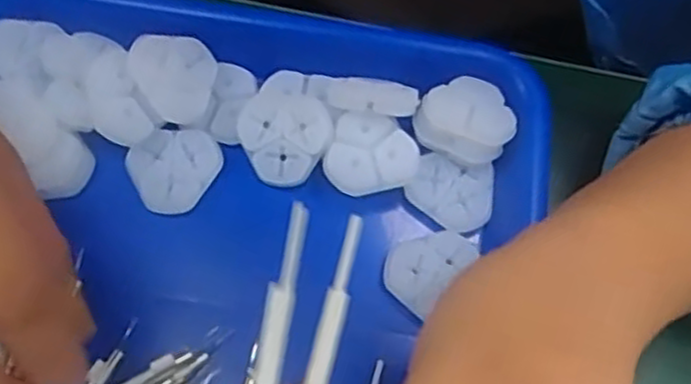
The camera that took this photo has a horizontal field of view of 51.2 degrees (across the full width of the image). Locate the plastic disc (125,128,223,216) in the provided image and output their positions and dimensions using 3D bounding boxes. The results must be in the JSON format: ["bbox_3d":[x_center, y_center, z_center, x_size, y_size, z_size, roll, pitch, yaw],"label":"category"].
[{"bbox_3d":[-0.068,-0.010,0.292,0.036,0.006,0.033,1,67,-3],"label":"plastic disc"}]

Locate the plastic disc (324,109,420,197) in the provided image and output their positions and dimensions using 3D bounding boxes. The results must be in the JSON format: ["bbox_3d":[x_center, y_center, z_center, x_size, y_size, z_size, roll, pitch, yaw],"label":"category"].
[{"bbox_3d":[0.011,-0.015,0.289,0.035,0.005,0.035,19,68,5],"label":"plastic disc"}]

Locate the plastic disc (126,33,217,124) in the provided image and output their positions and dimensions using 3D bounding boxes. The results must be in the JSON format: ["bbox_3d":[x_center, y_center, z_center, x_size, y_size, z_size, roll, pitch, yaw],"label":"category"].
[{"bbox_3d":[-0.069,-0.046,0.292,0.034,0.004,0.035,3,84,-30],"label":"plastic disc"}]

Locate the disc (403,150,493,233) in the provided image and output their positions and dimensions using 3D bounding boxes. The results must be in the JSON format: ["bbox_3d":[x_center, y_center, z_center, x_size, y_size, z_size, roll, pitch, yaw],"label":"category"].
[{"bbox_3d":[0.043,0.000,0.295,0.034,0.006,0.029,15,67,3],"label":"disc"}]

